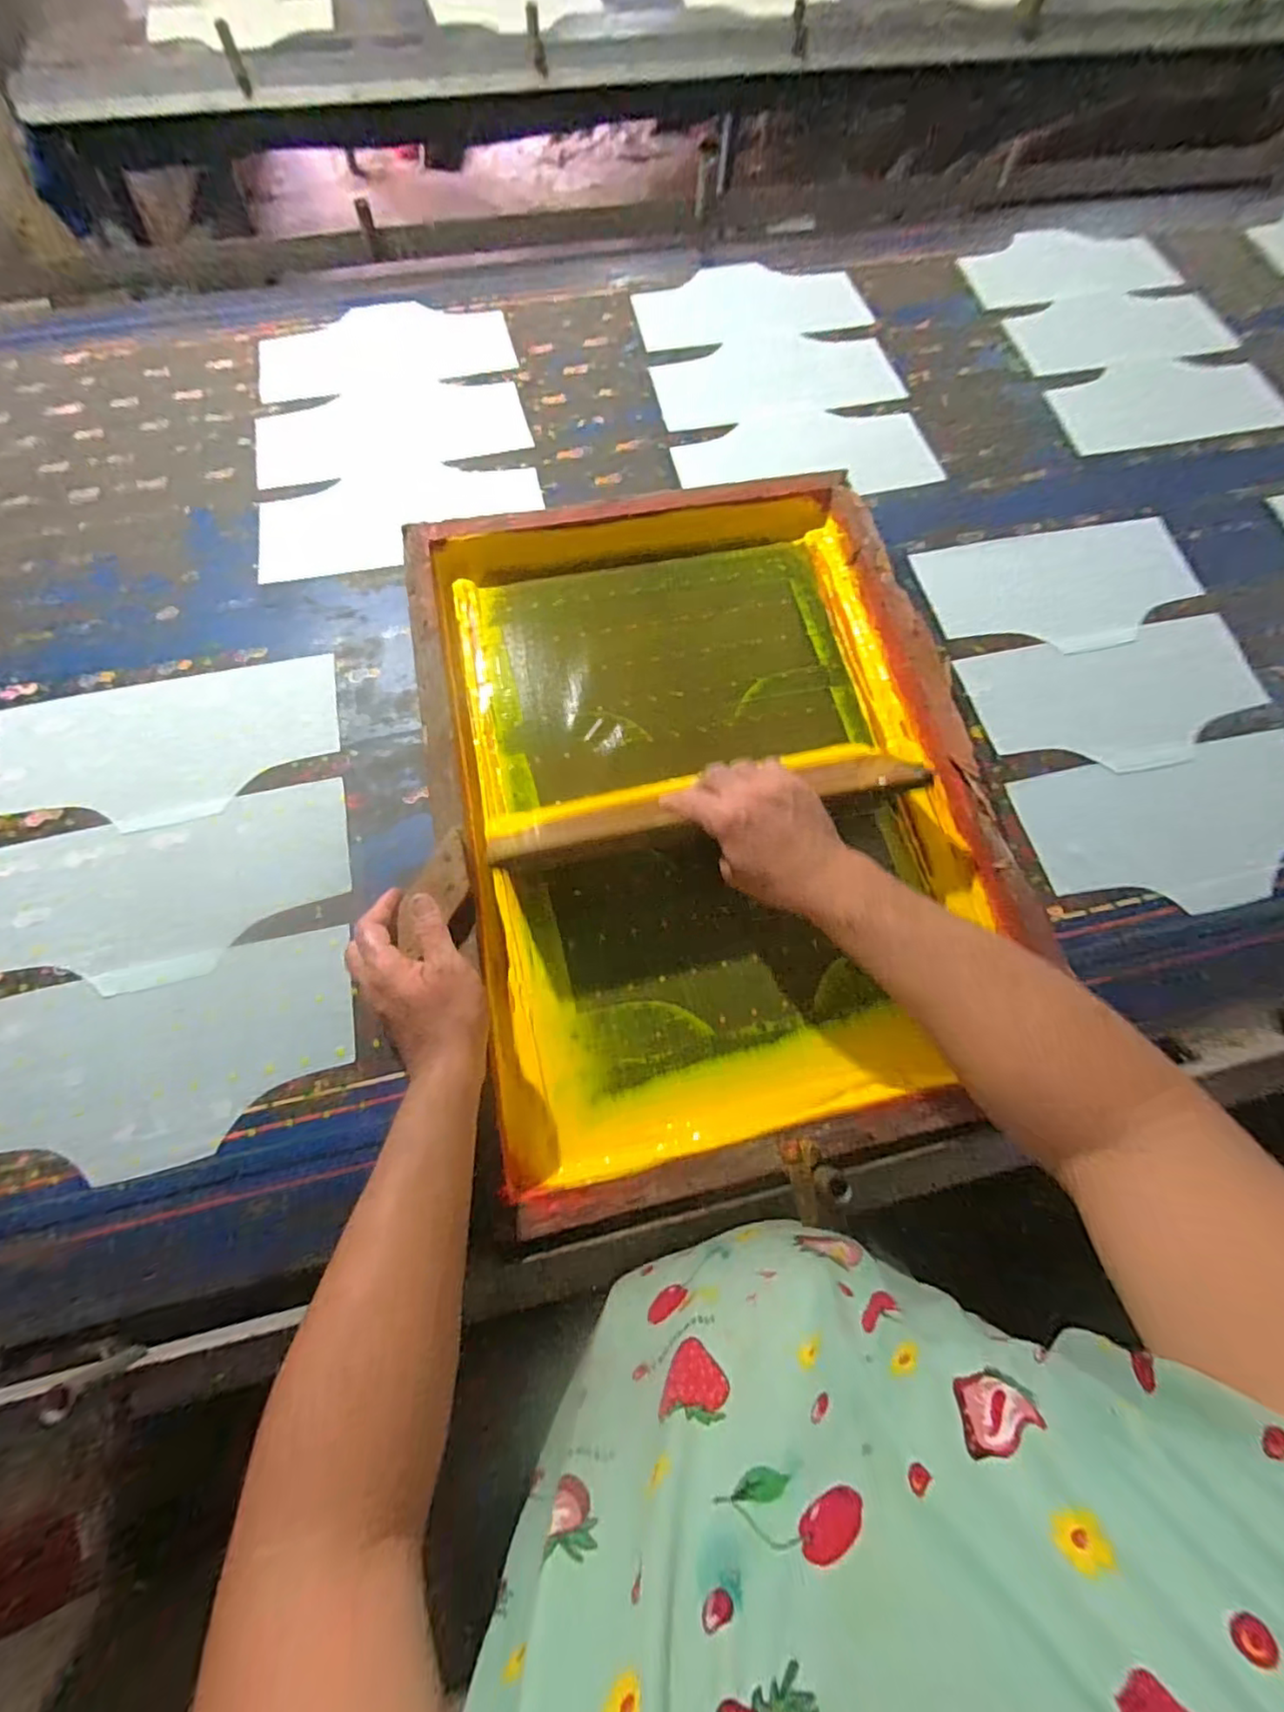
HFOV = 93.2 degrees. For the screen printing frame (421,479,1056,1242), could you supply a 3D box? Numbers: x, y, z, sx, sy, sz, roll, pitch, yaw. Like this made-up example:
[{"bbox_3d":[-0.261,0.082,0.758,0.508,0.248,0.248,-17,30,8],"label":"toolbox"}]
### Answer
[{"bbox_3d":[0.066,-0.078,0.593,0.495,0.065,0.680,-12,70,-6],"label":"screen printing frame"}]

